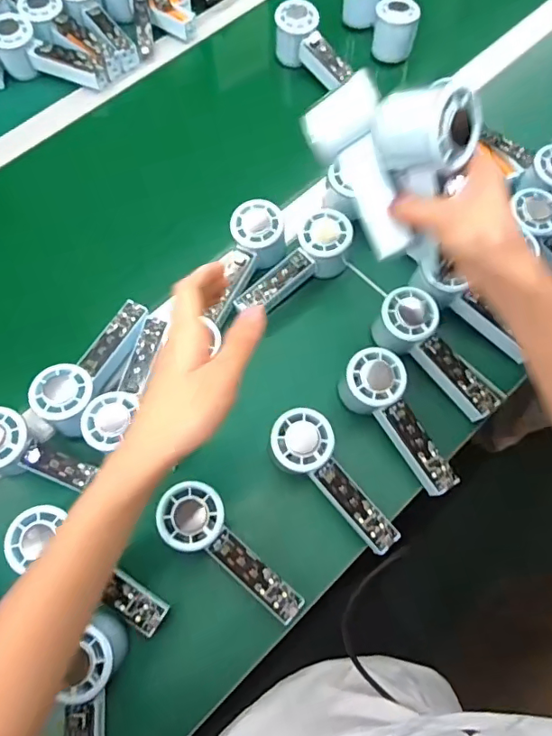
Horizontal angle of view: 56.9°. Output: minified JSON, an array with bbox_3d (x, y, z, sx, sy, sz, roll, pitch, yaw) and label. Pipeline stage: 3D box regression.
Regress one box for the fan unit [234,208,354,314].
[{"bbox_3d":[0.021,-0.108,0.569,0.151,0.061,0.053,-40,74,1],"label":"fan unit"}]

